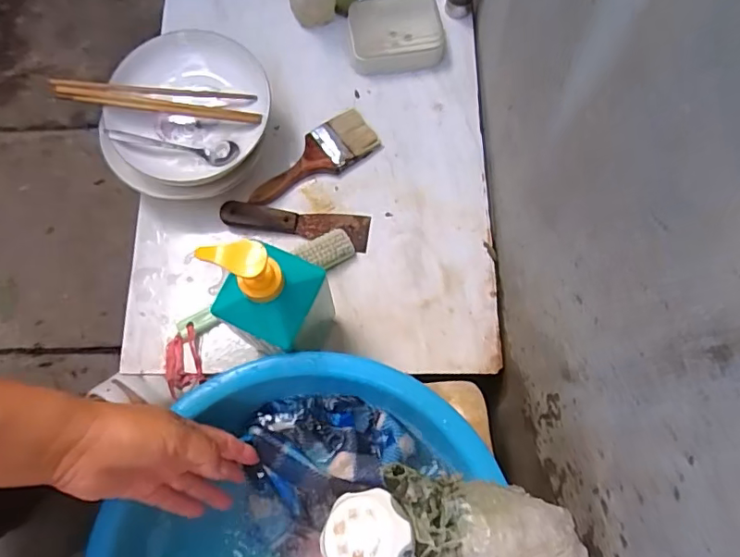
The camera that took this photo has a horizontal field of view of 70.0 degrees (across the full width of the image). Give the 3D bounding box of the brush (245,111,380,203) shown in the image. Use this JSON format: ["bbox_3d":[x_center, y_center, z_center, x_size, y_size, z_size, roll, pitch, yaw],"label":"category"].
[{"bbox_3d":[-0.077,-0.154,0.692,0.180,0.024,0.064,-33,75,-8],"label":"brush"}]

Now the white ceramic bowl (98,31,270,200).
[{"bbox_3d":[-0.221,-0.196,0.644,0.184,0.059,0.192,-1,73,2],"label":"white ceramic bowl"}]

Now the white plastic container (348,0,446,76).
[{"bbox_3d":[0.037,-0.343,0.741,0.127,0.039,0.100,-9,73,-1],"label":"white plastic container"}]

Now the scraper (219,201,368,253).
[{"bbox_3d":[-0.092,-0.073,0.665,0.182,0.027,0.045,9,73,5],"label":"scraper"}]

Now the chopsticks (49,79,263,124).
[{"bbox_3d":[-0.252,-0.220,0.633,0.236,0.042,0.040,4,73,3],"label":"chopsticks"}]

